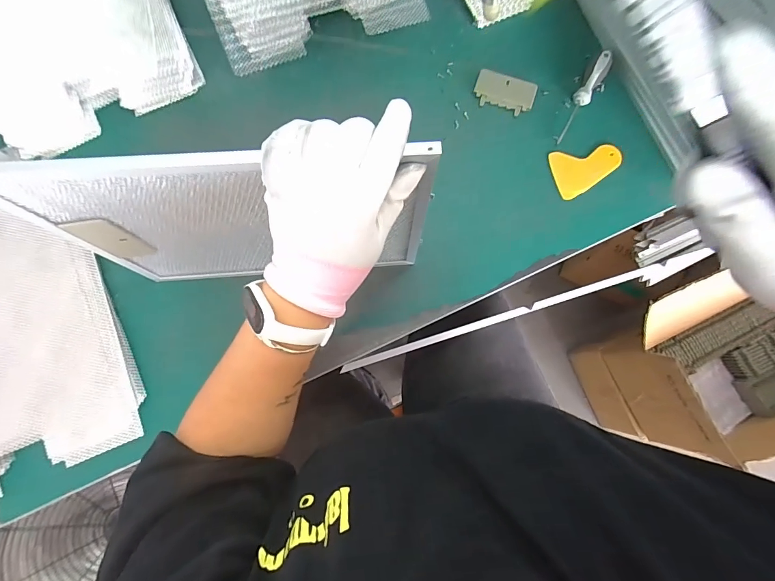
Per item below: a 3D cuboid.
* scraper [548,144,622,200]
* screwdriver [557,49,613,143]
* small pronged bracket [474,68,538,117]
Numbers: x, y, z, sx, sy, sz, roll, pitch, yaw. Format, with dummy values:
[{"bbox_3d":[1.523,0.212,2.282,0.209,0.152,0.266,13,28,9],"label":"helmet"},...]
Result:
[{"bbox_3d":[0.281,-0.169,0.536,0.093,0.009,0.069,-12,78,-2],"label":"scraper"},{"bbox_3d":[0.278,-0.278,0.548,0.024,0.024,0.146,32,80,7],"label":"screwdriver"},{"bbox_3d":[0.171,-0.288,0.557,0.086,0.007,0.055,19,79,4],"label":"small pronged bracket"}]

